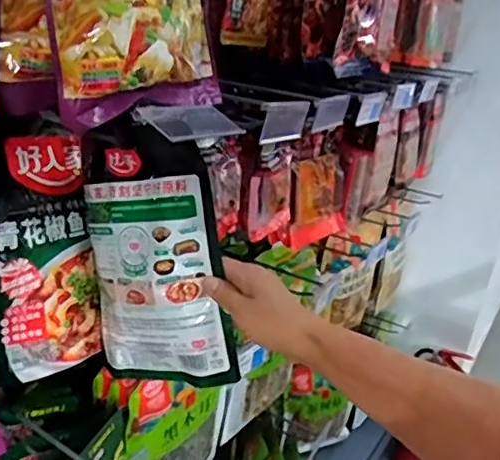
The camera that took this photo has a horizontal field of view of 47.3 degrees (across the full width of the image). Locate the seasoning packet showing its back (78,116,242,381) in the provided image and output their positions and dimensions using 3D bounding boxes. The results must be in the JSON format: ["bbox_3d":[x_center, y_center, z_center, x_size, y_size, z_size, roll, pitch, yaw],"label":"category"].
[{"bbox_3d":[-0.096,0.027,0.545,0.145,0.251,0.027,-3,11,24],"label":"seasoning packet showing its back"}]

